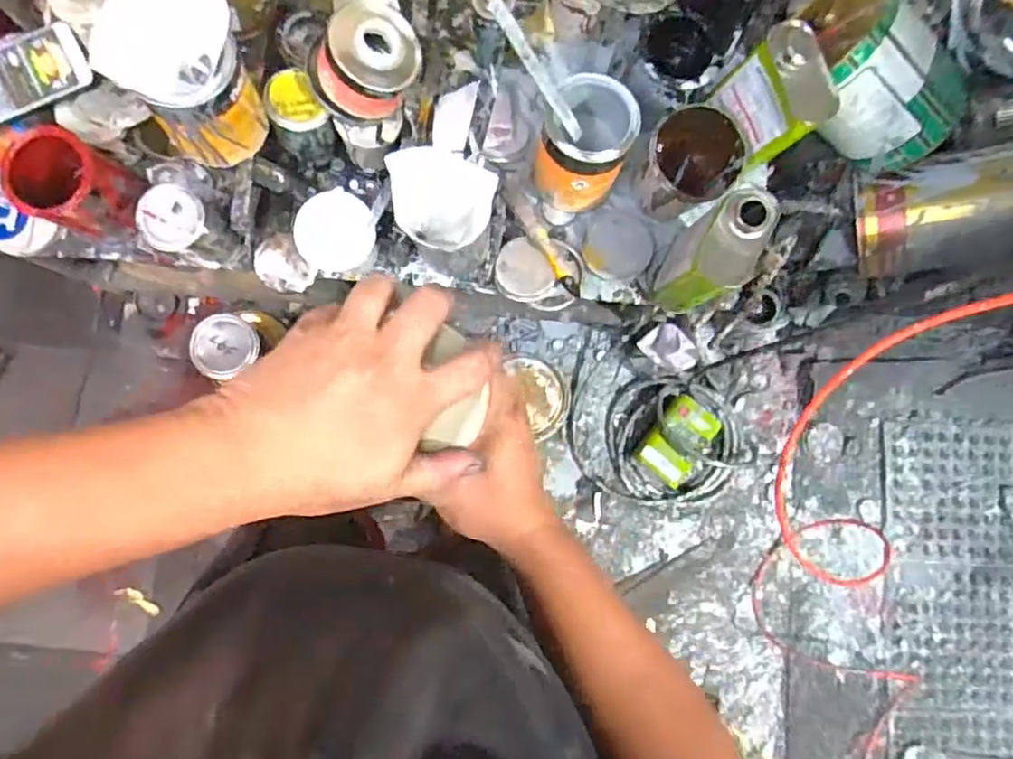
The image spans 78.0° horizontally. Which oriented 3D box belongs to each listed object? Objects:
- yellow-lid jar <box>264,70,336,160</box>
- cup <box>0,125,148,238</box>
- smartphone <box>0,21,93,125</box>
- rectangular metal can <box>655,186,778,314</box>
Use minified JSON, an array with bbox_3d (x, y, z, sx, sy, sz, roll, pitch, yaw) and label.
[{"bbox_3d":[-0.254,-0.318,0.771,0.067,0.097,0.069,-31,86,-6],"label":"yellow-lid jar"},{"bbox_3d":[-0.511,-0.230,0.737,0.113,0.106,0.098,28,83,0],"label":"cup"},{"bbox_3d":[-0.553,-0.337,0.703,0.162,0.015,0.072,-26,100,-4],"label":"smartphone"},{"bbox_3d":[0.245,-0.151,0.761,0.064,0.184,0.113,32,83,1],"label":"rectangular metal can"}]

